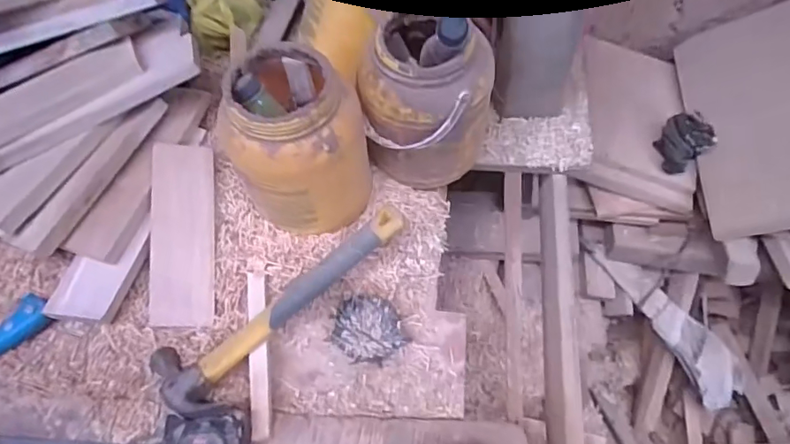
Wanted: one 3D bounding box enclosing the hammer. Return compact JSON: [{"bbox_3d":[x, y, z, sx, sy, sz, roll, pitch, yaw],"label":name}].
[{"bbox_3d":[-0.134,0.081,0.595,0.106,0.056,0.318,38,65,26],"label":"hammer"}]

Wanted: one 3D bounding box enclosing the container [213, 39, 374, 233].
[{"bbox_3d":[-0.114,-0.085,0.601,0.145,0.200,0.133,-2,55,2],"label":"container"}]

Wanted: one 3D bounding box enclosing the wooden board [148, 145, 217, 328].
[{"bbox_3d":[-0.260,0.015,0.634,0.075,0.012,0.223,0,77,-13],"label":"wooden board"}]

